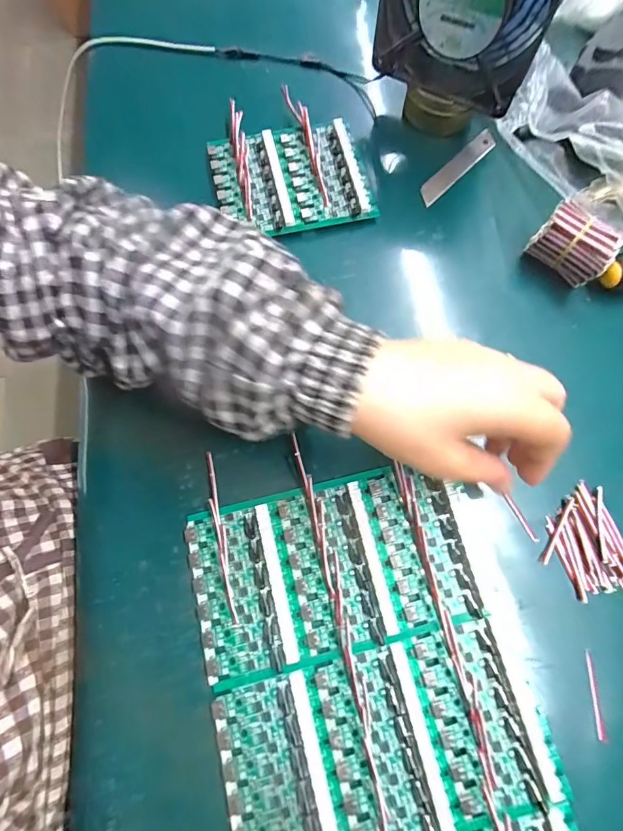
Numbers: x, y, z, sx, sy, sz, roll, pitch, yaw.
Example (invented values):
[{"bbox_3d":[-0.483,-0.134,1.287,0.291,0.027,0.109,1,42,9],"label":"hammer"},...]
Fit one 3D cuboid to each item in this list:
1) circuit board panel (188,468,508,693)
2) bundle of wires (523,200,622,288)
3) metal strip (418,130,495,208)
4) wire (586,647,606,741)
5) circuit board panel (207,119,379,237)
[{"bbox_3d":[0.019,0.096,0.279,0.188,0.005,0.103,-14,74,-3],"label":"circuit board panel"},{"bbox_3d":[0.194,-0.125,0.319,0.024,0.038,0.053,-44,77,-10],"label":"bundle of wires"},{"bbox_3d":[0.128,-0.217,0.378,0.019,0.006,0.094,43,77,9],"label":"metal strip"},{"bbox_3d":[0.171,0.168,0.261,0.005,0.004,0.047,1,74,2],"label":"wire"},{"bbox_3d":[-0.018,-0.197,0.360,0.120,0.012,0.100,-15,74,-3],"label":"circuit board panel"}]

